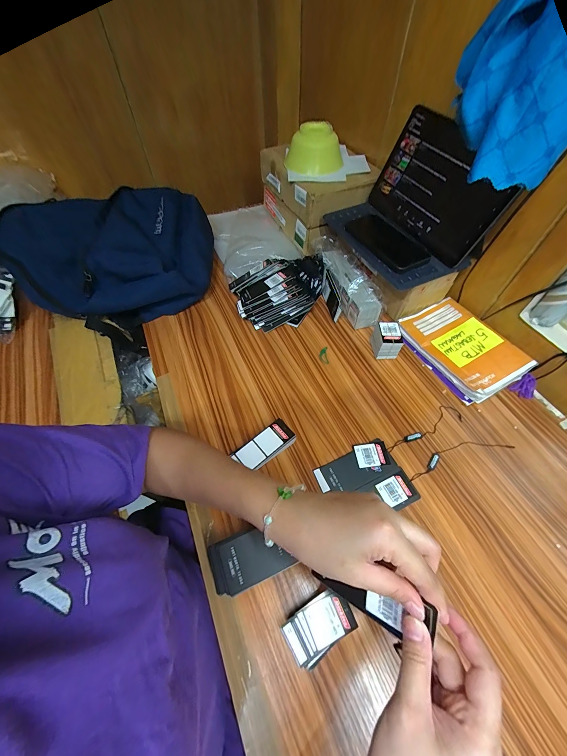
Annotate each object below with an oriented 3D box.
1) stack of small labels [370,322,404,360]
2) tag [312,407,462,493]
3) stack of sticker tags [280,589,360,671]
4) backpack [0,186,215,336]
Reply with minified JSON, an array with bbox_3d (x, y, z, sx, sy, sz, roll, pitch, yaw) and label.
[{"bbox_3d":[0.190,-0.069,0.532,0.046,0.051,0.054,-3,57,-2],"label":"stack of small labels"},{"bbox_3d":[0.172,0.108,0.441,0.259,0.006,0.052,-22,59,-14],"label":"tag"},{"bbox_3d":[0.040,0.276,0.317,0.072,0.031,0.050,-31,62,-18],"label":"stack of sticker tags"},{"bbox_3d":[-0.388,-0.260,0.601,0.430,0.129,0.279,-1,57,0],"label":"backpack"}]

